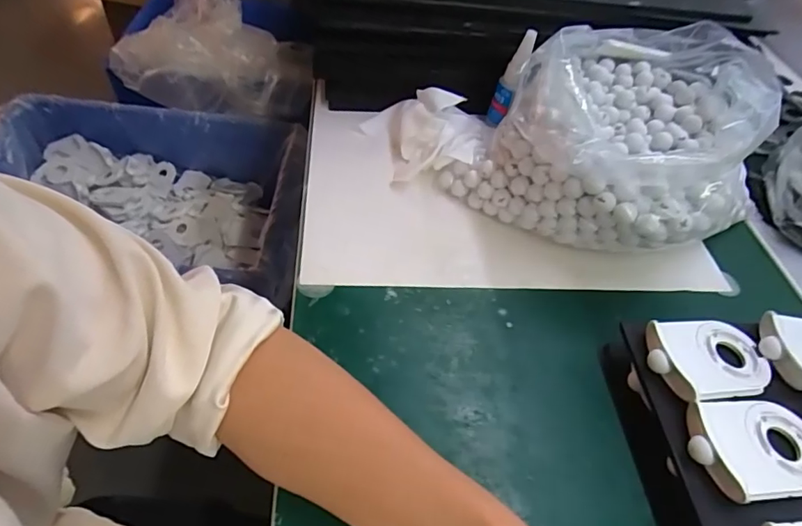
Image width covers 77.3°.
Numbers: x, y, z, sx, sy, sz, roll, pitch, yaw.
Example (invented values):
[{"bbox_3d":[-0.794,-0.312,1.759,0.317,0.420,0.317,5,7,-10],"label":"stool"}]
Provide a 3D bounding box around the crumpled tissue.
[{"bbox_3d":[0.022,-0.135,0.504,0.125,0.053,0.119,7,48,-2],"label":"crumpled tissue"}]

